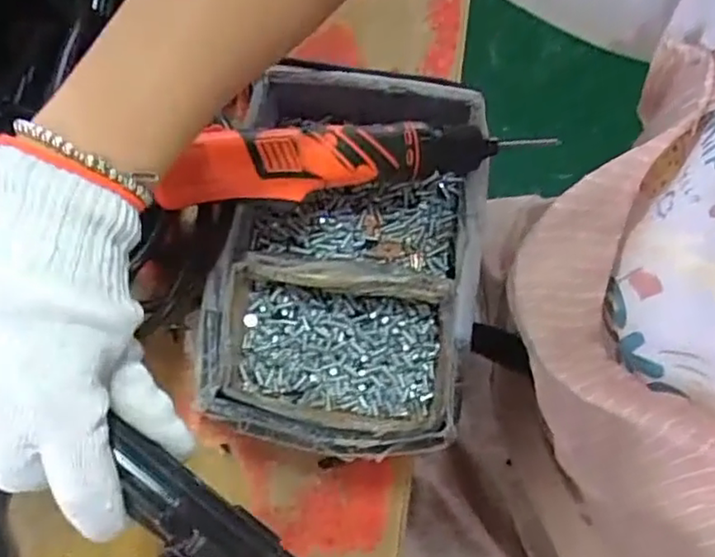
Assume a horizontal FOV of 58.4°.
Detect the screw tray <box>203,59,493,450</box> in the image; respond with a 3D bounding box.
[{"bbox_3d":[-0.006,-0.016,0.453,0.170,0.062,0.260,5,74,2],"label":"screw tray"}]

